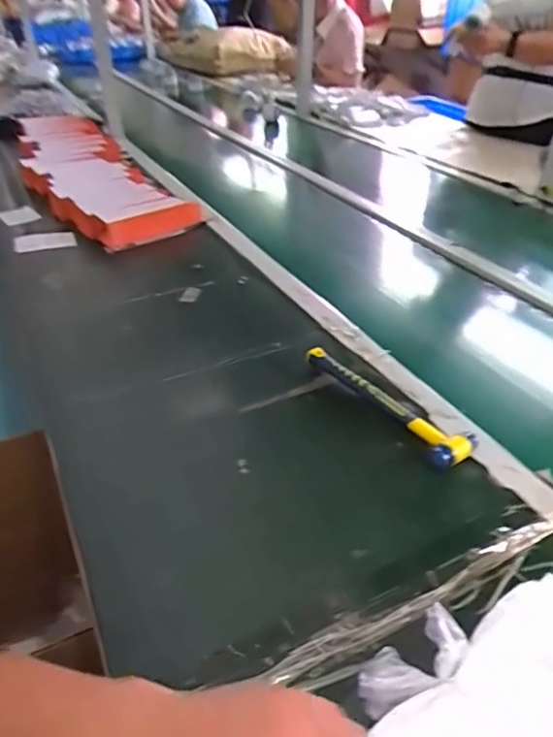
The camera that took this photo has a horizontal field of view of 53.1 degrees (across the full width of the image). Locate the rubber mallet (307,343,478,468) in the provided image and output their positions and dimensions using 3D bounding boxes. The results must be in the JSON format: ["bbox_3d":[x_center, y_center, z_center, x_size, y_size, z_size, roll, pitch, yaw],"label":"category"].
[{"bbox_3d":[0.126,0.037,0.658,0.057,0.028,0.238,-24,42,-29],"label":"rubber mallet"}]

